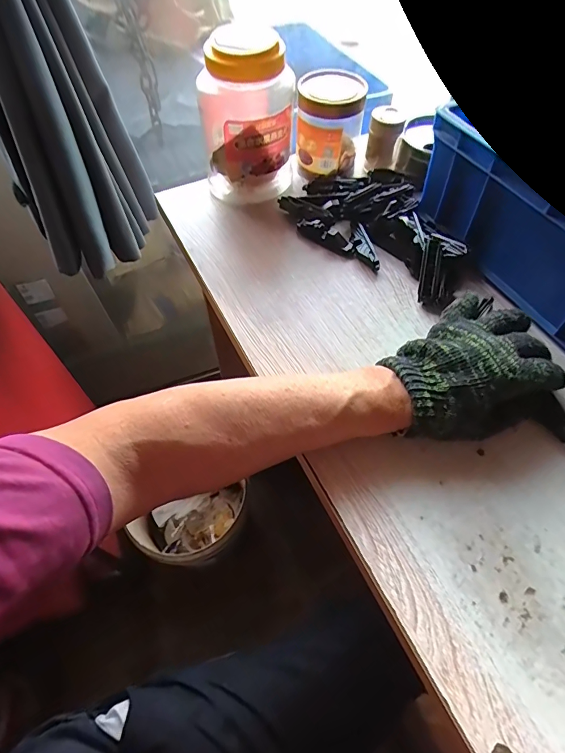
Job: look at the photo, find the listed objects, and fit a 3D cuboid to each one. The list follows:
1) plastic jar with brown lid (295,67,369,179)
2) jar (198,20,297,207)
[{"bbox_3d":[0.061,-0.331,0.549,0.087,0.107,0.074,1,57,2],"label":"plastic jar with brown lid"},{"bbox_3d":[-0.045,-0.323,0.528,0.106,0.168,0.123,-7,57,-4],"label":"jar"}]

